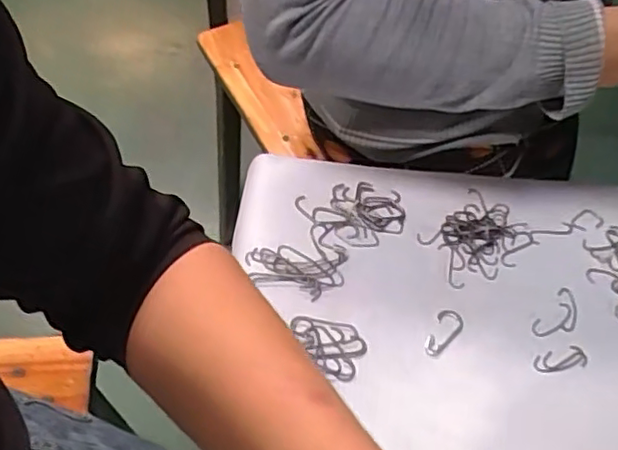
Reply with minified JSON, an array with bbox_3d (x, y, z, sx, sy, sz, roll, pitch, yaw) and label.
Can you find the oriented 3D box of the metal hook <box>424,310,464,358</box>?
[{"bbox_3d":[0.092,0.073,0.424,0.018,0.004,0.037,25,58,14],"label":"metal hook"}]

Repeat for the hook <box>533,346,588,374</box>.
[{"bbox_3d":[0.169,0.091,0.421,0.038,0.004,0.015,-11,56,-10],"label":"hook"}]

